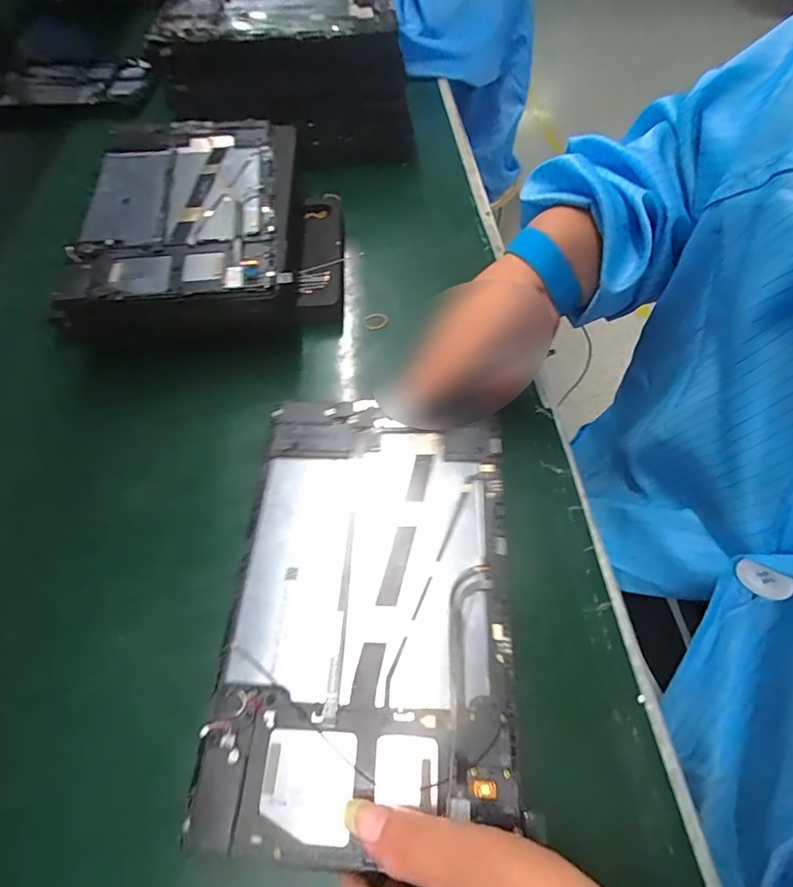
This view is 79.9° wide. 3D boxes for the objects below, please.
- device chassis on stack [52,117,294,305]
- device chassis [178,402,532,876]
[{"bbox_3d":[-0.171,-0.203,0.391,0.160,0.018,0.236,-6,58,-1],"label":"device chassis on stack"},{"bbox_3d":[-0.015,0.079,0.261,0.148,0.009,0.229,2,58,4],"label":"device chassis"}]

